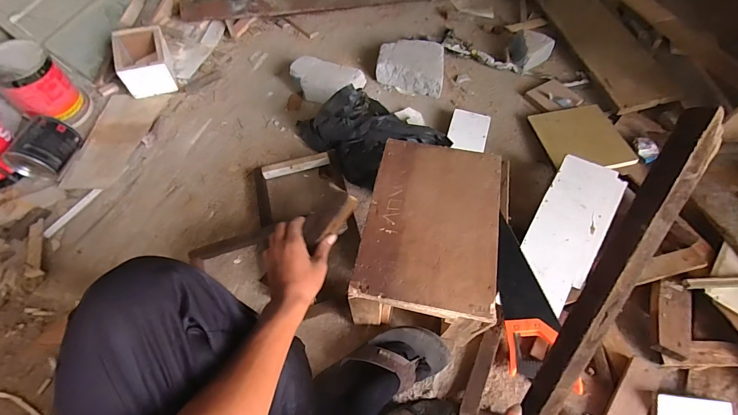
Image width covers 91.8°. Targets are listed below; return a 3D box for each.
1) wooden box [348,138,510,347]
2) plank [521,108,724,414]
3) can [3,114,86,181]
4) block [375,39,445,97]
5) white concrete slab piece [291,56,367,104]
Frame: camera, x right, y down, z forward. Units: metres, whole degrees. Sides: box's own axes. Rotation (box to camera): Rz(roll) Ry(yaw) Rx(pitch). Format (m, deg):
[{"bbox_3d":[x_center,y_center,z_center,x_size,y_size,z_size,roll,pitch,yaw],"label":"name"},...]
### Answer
[{"bbox_3d":[0.111,0.078,0.707,0.236,0.221,0.348,11,59,5],"label":"wooden box"},{"bbox_3d":[0.213,0.077,0.323,0.032,0.018,0.324,21,108,12],"label":"plank"},{"bbox_3d":[-0.804,-0.153,0.881,0.097,0.094,0.130,6,59,2],"label":"can"},{"bbox_3d":[0.130,-0.443,1.115,0.202,0.066,0.191,8,62,5],"label":"block"},{"bbox_3d":[-0.126,-0.366,1.059,0.220,0.070,0.129,15,62,8],"label":"white concrete slab piece"}]

